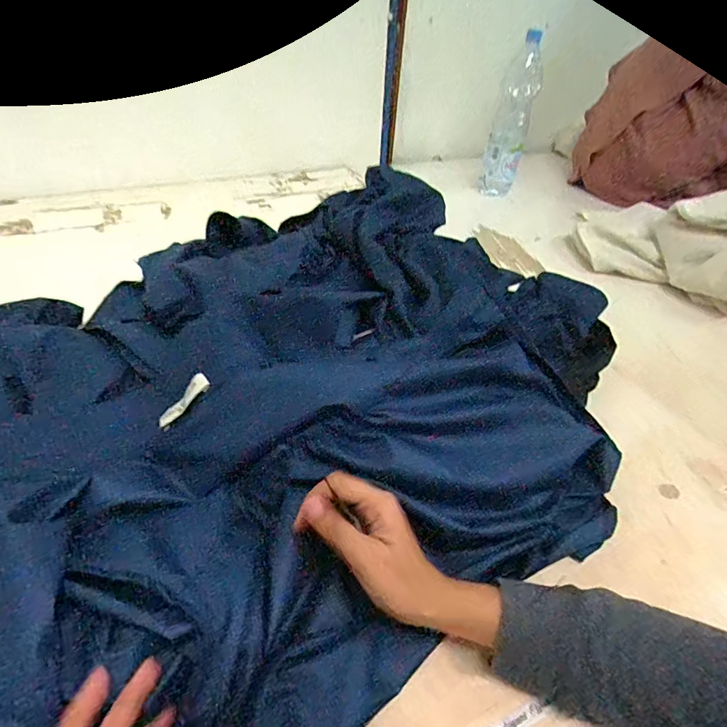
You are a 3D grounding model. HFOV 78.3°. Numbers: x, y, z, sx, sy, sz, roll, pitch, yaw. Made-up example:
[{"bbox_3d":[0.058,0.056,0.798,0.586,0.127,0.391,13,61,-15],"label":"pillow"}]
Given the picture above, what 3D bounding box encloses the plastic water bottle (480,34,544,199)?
[{"bbox_3d":[0.357,-0.583,1.092,0.078,0.333,0.092,2,40,-3],"label":"plastic water bottle"}]

